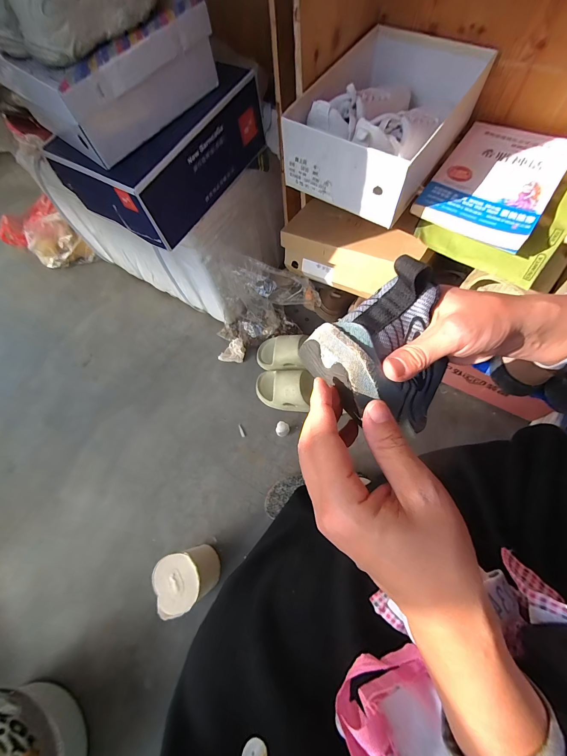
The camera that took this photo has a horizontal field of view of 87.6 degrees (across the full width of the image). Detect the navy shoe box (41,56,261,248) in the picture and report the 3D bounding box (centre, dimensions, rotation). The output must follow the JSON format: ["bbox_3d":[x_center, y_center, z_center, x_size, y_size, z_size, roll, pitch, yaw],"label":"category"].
[{"bbox_3d":[-0.211,-0.415,0.531,0.212,0.127,0.314,29,71,16],"label":"navy shoe box"}]

